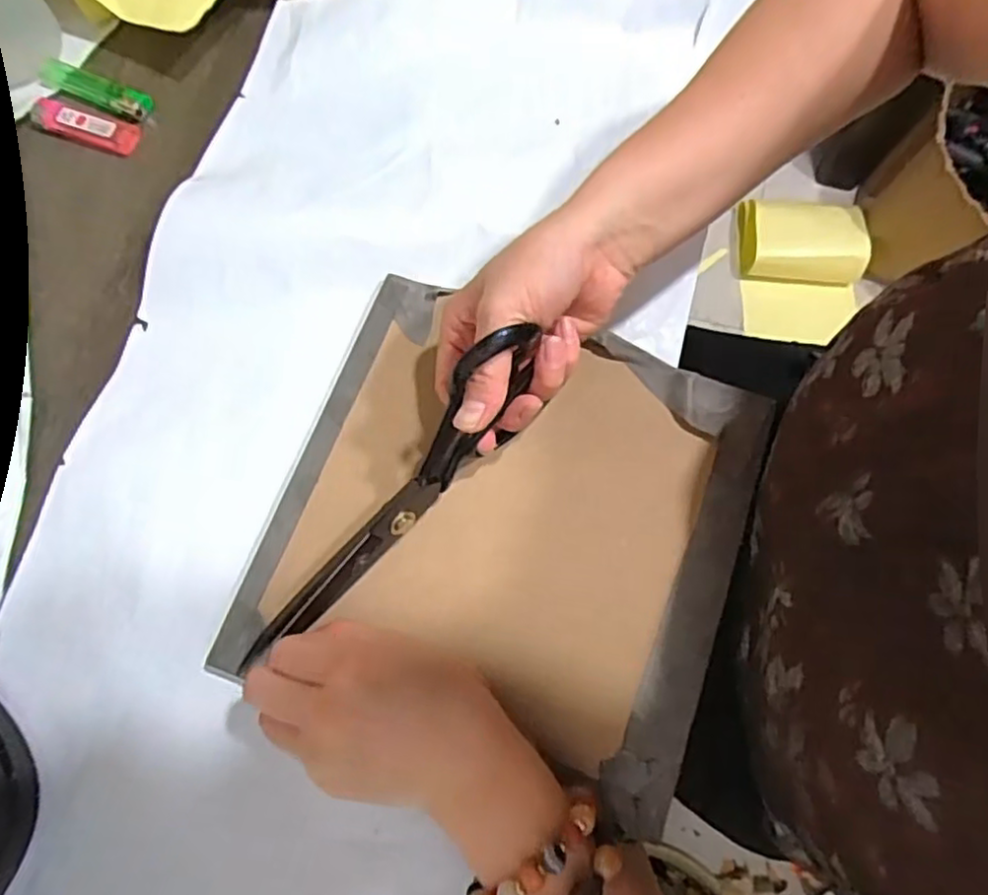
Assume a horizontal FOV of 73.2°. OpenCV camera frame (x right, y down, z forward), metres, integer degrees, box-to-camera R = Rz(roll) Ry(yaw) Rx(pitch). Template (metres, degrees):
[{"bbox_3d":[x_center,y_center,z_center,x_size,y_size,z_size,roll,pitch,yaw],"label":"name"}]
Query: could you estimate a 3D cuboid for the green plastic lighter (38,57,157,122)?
[{"bbox_3d":[-0.291,-0.261,0.486,0.089,0.009,0.023,24,74,7],"label":"green plastic lighter"}]

